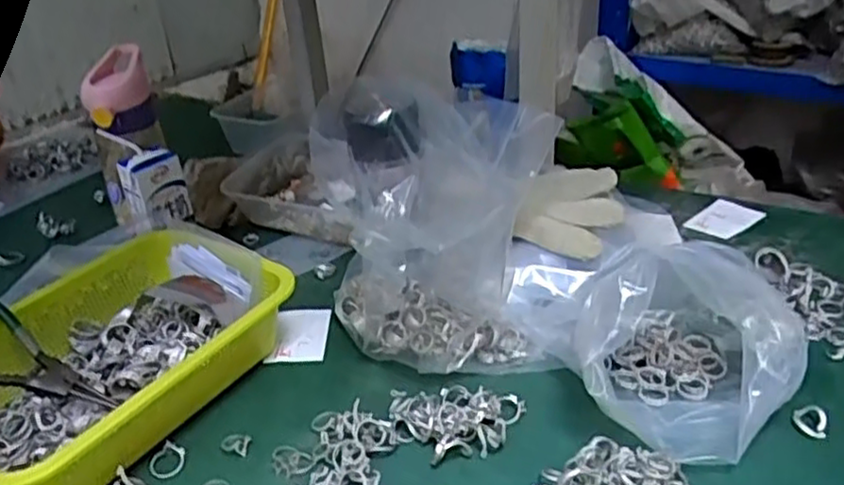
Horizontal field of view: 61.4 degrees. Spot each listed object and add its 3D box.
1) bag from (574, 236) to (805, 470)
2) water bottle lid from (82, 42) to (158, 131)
[{"bbox_3d":[0.201,0.062,0.512,0.134,0.121,0.167,13,35,27],"label":"bag"},{"bbox_3d":[-0.338,-0.169,0.789,0.072,0.074,0.096,-16,33,-20],"label":"water bottle lid"}]

